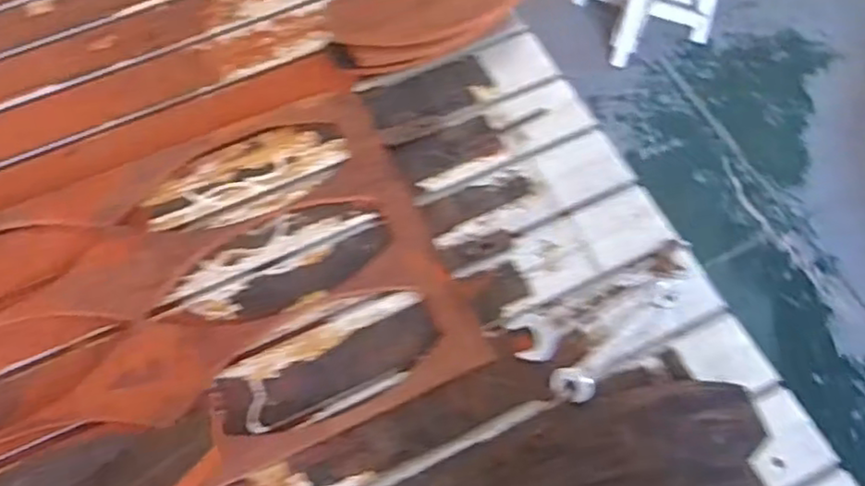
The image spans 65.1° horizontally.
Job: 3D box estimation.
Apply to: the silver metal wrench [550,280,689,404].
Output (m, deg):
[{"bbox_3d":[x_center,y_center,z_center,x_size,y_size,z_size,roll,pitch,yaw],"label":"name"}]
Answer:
[{"bbox_3d":[0.222,0.111,0.792,0.201,0.011,0.043,-36,71,-19],"label":"silver metal wrench"}]

